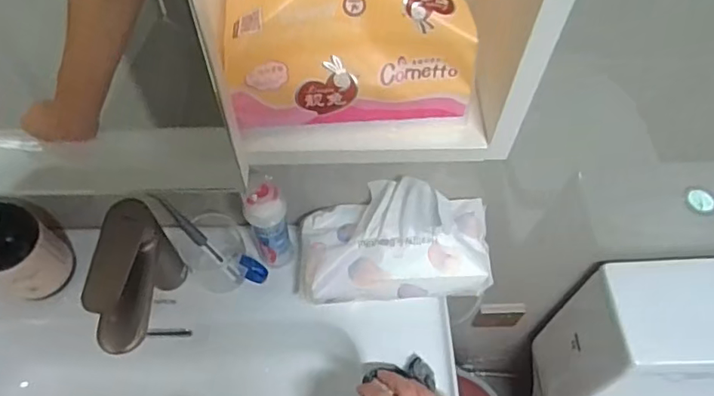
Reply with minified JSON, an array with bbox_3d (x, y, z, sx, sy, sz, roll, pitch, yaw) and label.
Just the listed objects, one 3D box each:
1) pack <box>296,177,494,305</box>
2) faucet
[{"bbox_3d":[0.043,0.046,0.627,0.218,0.128,0.115,0,59,-2],"label":"pack"},{"bbox_3d":[-0.231,0.098,0.573,0.047,0.151,0.128,5,59,1],"label":"faucet"}]

